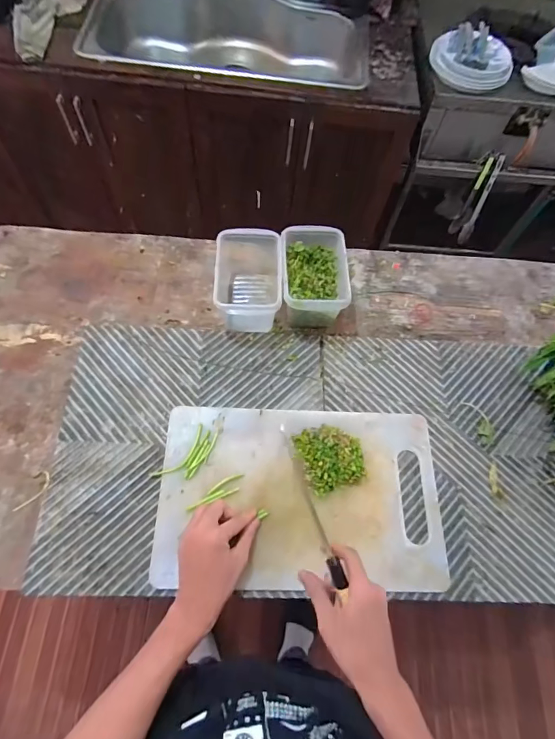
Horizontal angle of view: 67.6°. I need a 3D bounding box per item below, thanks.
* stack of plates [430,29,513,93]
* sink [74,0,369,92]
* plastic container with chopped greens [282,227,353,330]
[{"bbox_3d":[0.533,-0.835,1.136,0.207,0.047,0.202,4,65,-2],"label":"stack of plates"},{"bbox_3d":[-0.147,-1.024,1.340,0.824,0.220,0.534,3,65,-2],"label":"sink"},{"bbox_3d":[0.057,-0.149,0.702,0.101,0.096,0.158,-1,65,-4],"label":"plastic container with chopped greens"}]

